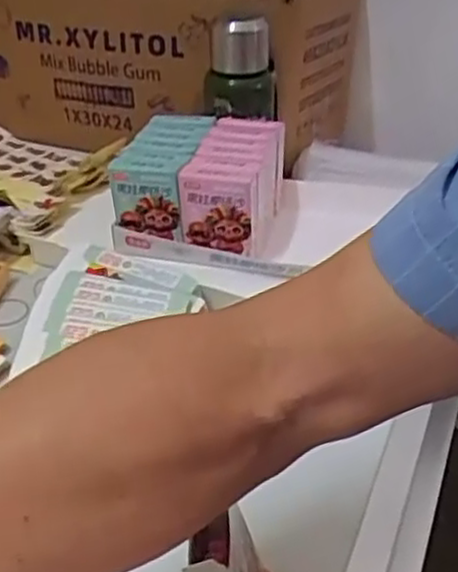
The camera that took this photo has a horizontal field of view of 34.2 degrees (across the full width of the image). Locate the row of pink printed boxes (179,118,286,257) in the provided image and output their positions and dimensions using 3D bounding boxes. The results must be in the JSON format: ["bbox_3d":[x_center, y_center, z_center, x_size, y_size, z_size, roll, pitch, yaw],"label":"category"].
[{"bbox_3d":[0.008,-0.103,0.742,0.079,0.081,0.164,6,35,10],"label":"row of pink printed boxes"}]

